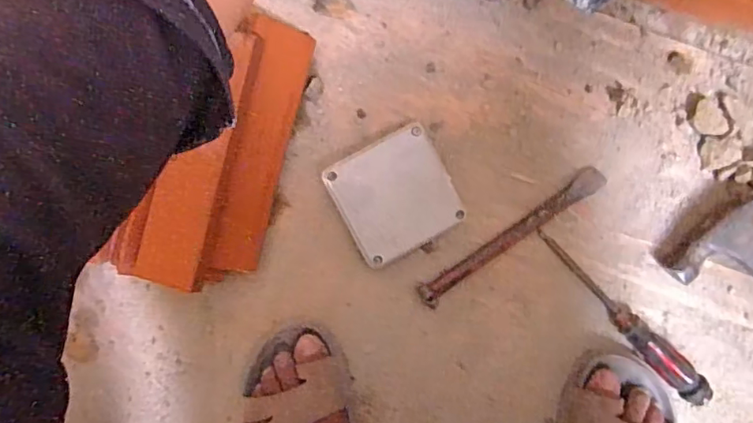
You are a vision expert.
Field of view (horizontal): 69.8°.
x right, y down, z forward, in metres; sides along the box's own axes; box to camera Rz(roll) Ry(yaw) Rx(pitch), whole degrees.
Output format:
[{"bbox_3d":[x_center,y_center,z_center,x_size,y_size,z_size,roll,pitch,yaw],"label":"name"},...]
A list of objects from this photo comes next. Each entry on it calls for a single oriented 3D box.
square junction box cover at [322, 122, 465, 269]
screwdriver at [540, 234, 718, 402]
[{"bbox_3d":[0.018,-0.015,0.502,0.103,0.025,0.103,-28,91,3],"label":"square junction box cover"},{"bbox_3d":[0.232,0.098,0.507,0.026,0.026,0.213,-44,90,3],"label":"screwdriver"}]

